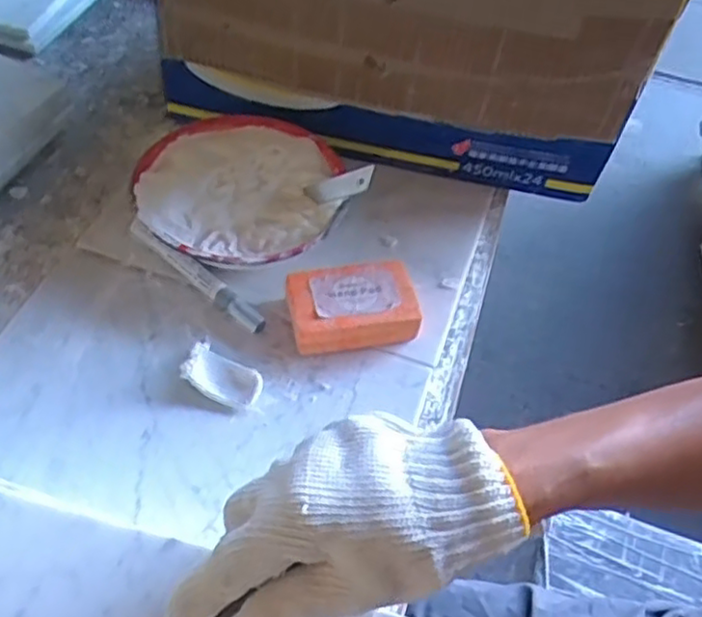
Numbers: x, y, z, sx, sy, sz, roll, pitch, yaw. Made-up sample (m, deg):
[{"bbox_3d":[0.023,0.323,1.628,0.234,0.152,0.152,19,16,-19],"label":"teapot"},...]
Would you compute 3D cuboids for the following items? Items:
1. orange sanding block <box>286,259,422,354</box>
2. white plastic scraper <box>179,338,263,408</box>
[{"bbox_3d":[0.001,-0.002,0.520,0.093,0.032,0.065,-7,53,-9],"label":"orange sanding block"},{"bbox_3d":[-0.090,0.047,0.481,0.058,0.019,0.033,25,55,15],"label":"white plastic scraper"}]

